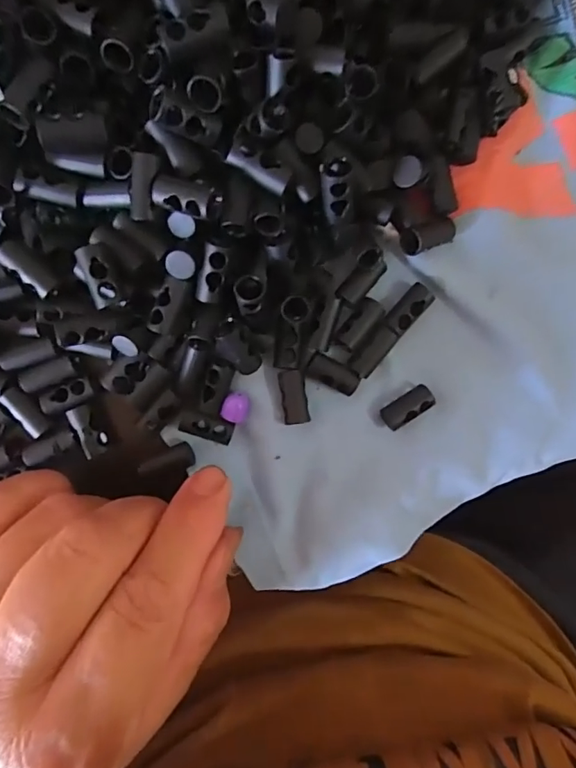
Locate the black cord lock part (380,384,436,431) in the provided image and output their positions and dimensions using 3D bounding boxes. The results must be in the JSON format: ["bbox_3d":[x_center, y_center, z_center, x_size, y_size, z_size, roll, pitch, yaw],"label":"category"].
[{"bbox_3d":[0.042,0.008,0.171,0.019,0.006,0.008,-33,99,0],"label":"black cord lock part"}]

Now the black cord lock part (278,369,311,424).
[{"bbox_3d":[0.002,0.004,0.165,0.009,0.005,0.018,-8,98,-4],"label":"black cord lock part"}]

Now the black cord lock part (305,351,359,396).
[{"bbox_3d":[0.015,-0.003,0.165,0.018,0.005,0.008,26,95,-8],"label":"black cord lock part"}]

